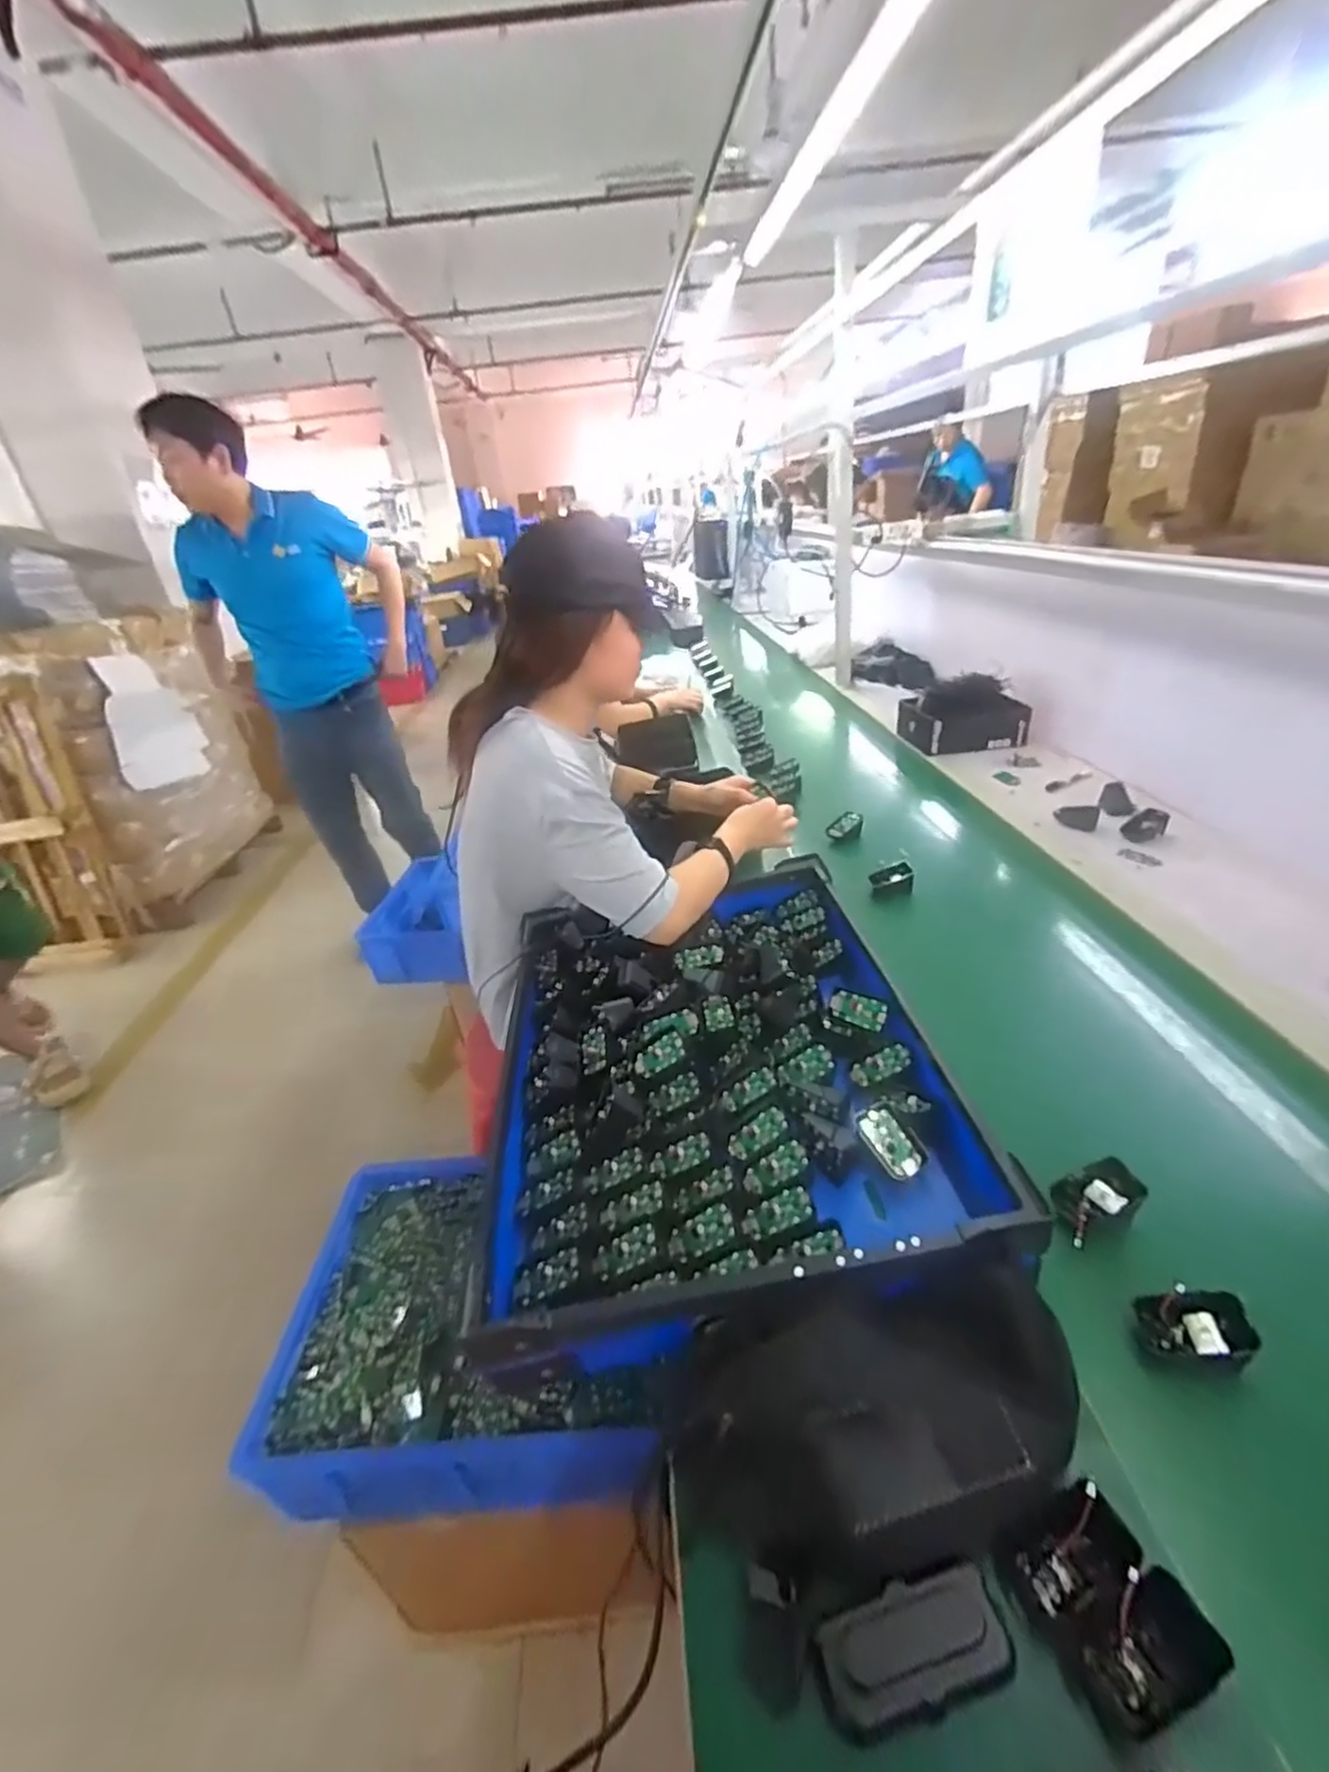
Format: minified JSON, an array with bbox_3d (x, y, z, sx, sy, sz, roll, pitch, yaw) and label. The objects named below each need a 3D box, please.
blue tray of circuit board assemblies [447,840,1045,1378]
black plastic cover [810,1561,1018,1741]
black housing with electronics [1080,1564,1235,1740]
[{"bbox_3d":[0.043,0.185,0.779,0.442,0.085,0.594,-9,29,-2],"label":"blue tray of circuit board assemblies"},{"bbox_3d":[0.141,0.432,0.394,0.108,0.021,0.048,-15,30,-12],"label":"black plastic cover"},{"bbox_3d":[0.260,0.409,0.374,0.062,0.045,0.043,-15,30,-12],"label":"black housing with electronics"}]

